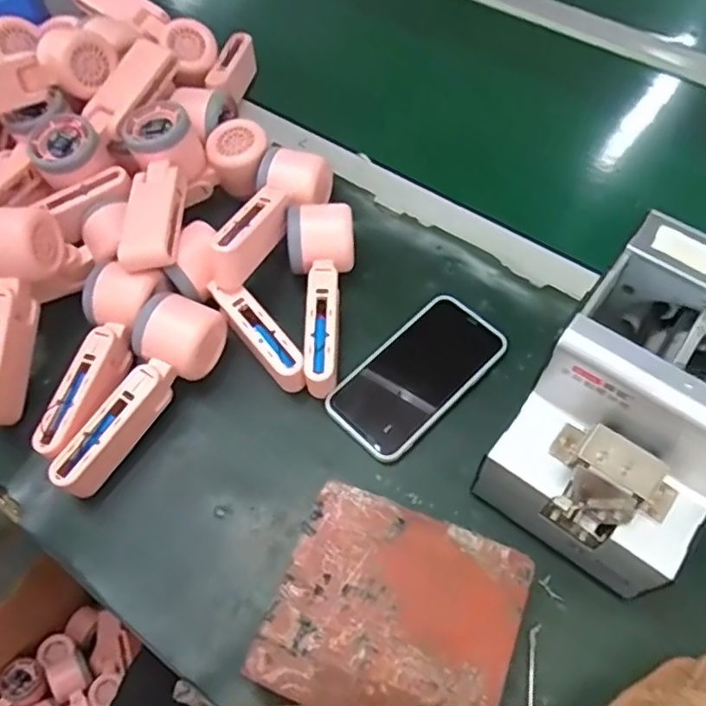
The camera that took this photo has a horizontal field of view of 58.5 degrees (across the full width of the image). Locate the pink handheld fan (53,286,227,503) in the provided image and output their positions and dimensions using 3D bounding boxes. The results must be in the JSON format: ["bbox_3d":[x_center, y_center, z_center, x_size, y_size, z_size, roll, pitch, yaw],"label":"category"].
[{"bbox_3d":[-0.163,0.029,0.477,0.054,0.055,0.167,27,63,16],"label":"pink handheld fan"}]

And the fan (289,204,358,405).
[{"bbox_3d":[-0.027,-0.046,0.515,0.056,0.044,0.159,-1,72,0],"label":"fan"}]

